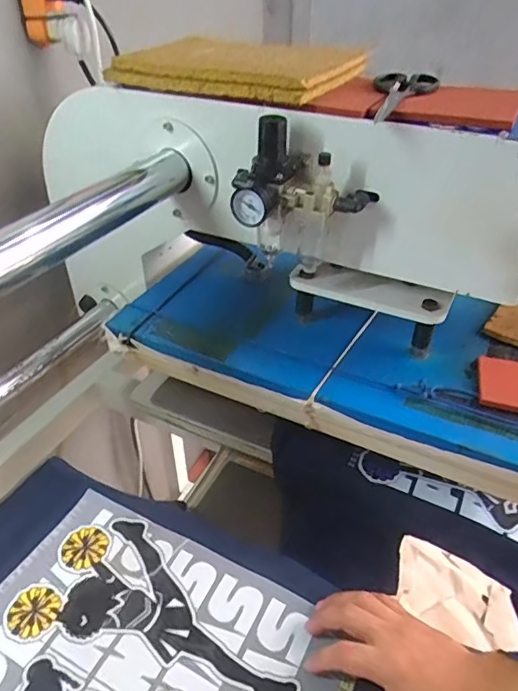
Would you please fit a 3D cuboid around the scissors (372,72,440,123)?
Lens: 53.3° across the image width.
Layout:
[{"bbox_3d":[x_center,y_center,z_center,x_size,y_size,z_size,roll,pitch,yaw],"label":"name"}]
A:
[{"bbox_3d":[0.135,-0.258,0.528,0.056,0.013,0.129,34,52,23],"label":"scissors"}]

